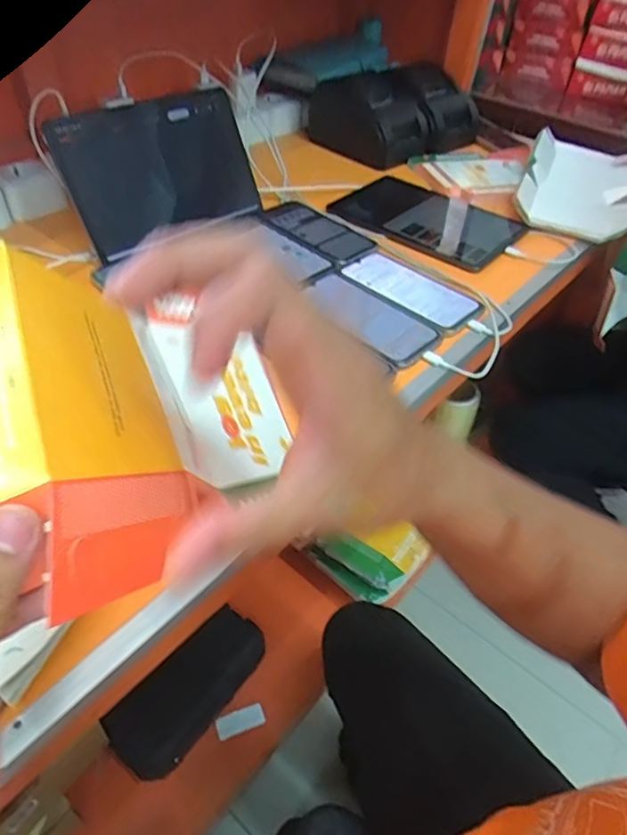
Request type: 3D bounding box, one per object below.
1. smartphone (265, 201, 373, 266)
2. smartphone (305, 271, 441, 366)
[{"bbox_3d":[0.002,-0.260,0.766,0.178,0.010,0.088,34,52,26],"label":"smartphone"},{"bbox_3d":[0.063,-0.118,0.624,0.072,0.009,0.164,-30,55,-30],"label":"smartphone"}]

